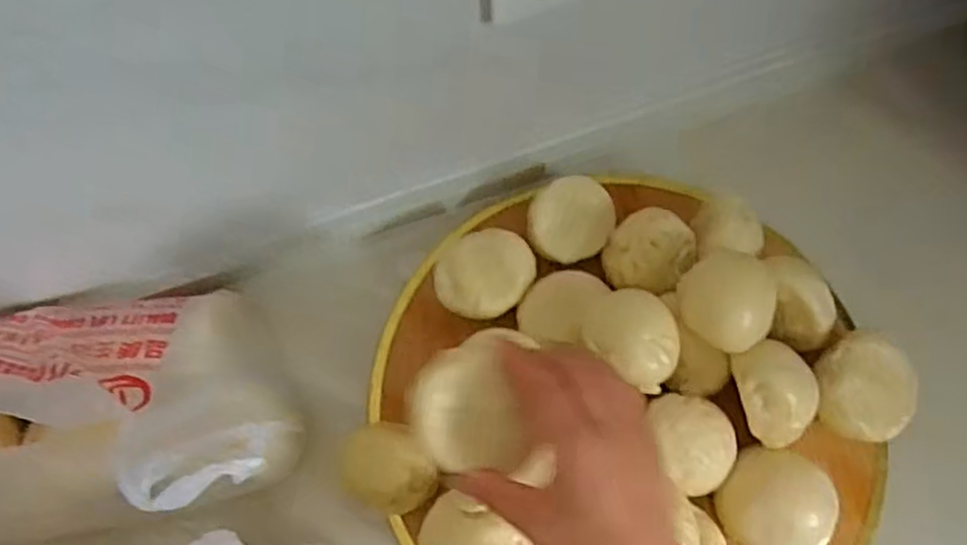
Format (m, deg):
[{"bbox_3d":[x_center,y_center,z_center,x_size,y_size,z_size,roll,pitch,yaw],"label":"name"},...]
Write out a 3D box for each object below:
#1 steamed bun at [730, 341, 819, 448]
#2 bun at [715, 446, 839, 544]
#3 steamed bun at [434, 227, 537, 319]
[{"bbox_3d":[0.220,0.089,0.534,0.068,0.042,0.074,-18,69,-5],"label":"steamed bun"},{"bbox_3d":[0.220,0.173,0.531,0.095,0.051,0.074,5,69,4],"label":"bun"},{"bbox_3d":[0.001,0.005,0.602,0.085,0.055,0.073,-17,69,-5],"label":"steamed bun"}]

